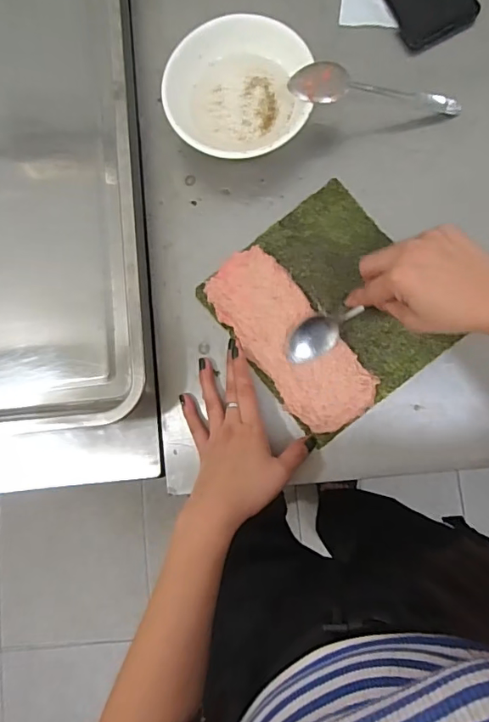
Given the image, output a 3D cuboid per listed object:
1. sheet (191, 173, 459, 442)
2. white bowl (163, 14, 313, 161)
[{"bbox_3d":[0.081,-0.050,0.478,0.179,0.014,0.196,-39,82,0],"label":"sheet"},{"bbox_3d":[-0.007,-0.255,0.485,0.135,0.061,0.124,-1,84,5],"label":"white bowl"}]

